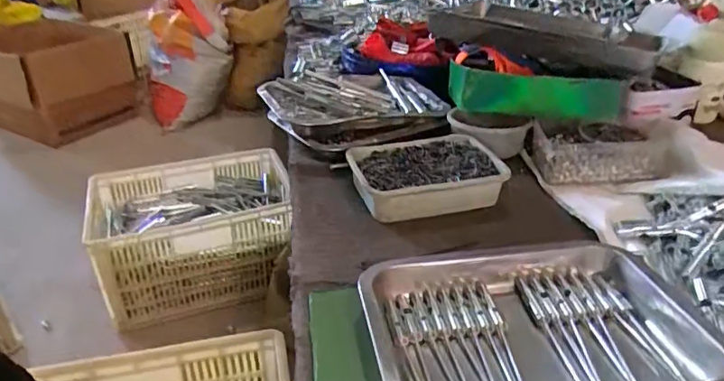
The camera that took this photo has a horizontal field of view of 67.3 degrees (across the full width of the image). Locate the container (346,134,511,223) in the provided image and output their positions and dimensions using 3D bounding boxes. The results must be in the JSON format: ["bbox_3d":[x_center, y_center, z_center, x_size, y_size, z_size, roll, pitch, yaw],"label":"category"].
[{"bbox_3d":[0.080,-0.018,0.682,0.188,0.041,0.125,-8,31,-11],"label":"container"}]

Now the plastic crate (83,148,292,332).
[{"bbox_3d":[-0.406,0.105,1.376,0.469,0.248,0.316,-10,32,-14],"label":"plastic crate"}]

